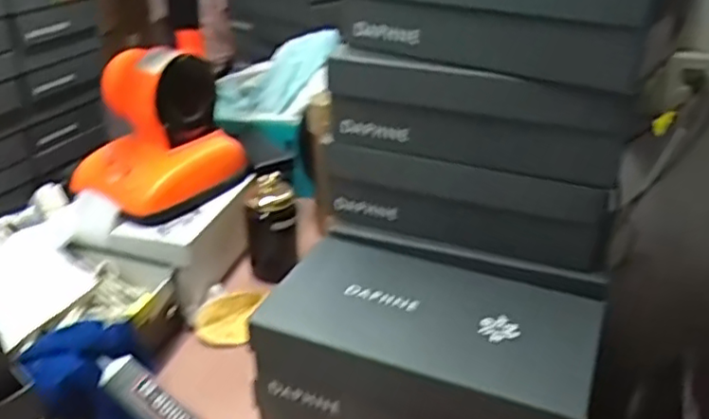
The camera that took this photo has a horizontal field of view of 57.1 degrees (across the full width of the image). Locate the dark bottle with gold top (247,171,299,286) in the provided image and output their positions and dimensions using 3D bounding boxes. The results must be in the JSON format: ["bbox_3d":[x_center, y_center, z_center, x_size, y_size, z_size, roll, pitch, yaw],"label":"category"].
[{"bbox_3d":[-0.116,0.032,0.950,0.059,0.160,0.059,-18,34,-29],"label":"dark bottle with gold top"}]

